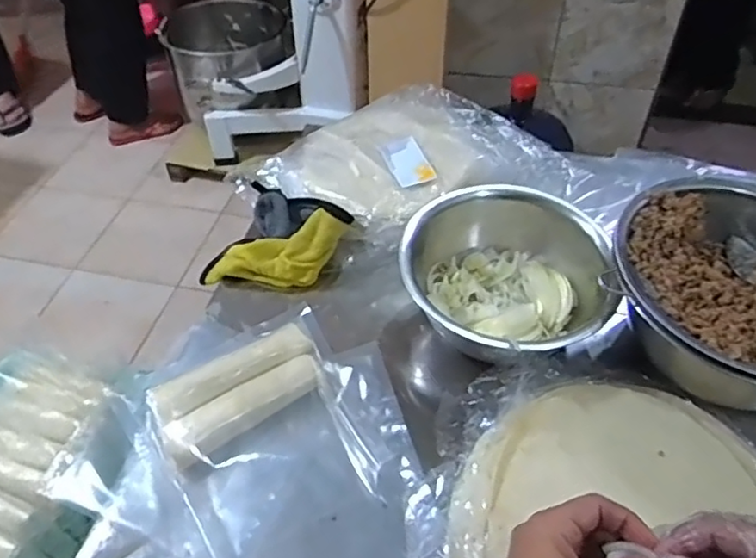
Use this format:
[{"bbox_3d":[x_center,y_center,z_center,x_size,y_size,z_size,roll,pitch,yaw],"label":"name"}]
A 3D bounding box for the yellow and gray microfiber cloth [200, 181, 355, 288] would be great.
[{"bbox_3d":[-0.105,-0.041,0.646,0.123,0.066,0.115,22,51,19],"label":"yellow and gray microfiber cloth"}]

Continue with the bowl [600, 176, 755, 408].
[{"bbox_3d":[0.301,0.021,0.516,0.211,0.106,0.211,0,47,0],"label":"bowl"}]

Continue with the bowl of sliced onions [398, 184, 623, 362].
[{"bbox_3d":[0.116,-0.004,0.563,0.149,0.104,0.183,36,57,29],"label":"bowl of sliced onions"}]

